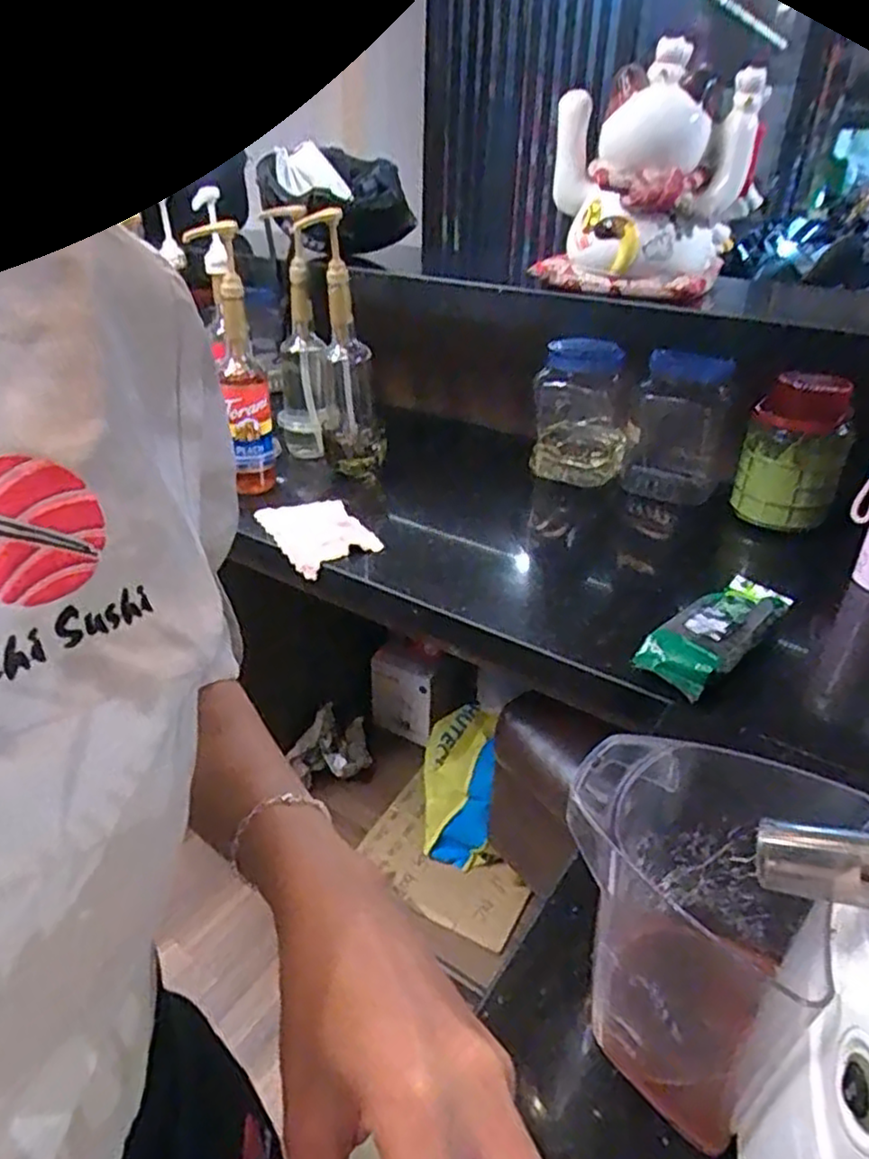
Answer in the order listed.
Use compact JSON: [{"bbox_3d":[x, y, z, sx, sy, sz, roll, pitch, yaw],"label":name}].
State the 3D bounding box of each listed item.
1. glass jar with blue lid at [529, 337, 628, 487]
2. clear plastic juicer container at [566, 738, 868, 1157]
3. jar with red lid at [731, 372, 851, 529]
[{"bbox_3d":[0.240,-0.277,1.136,0.149,0.224,0.170,8,31,13],"label":"glass jar with blue lid"},{"bbox_3d":[0.140,0.180,0.393,0.135,0.166,0.131,21,36,31],"label":"clear plastic juicer container"},{"bbox_3d":[0.486,-0.168,0.962,0.122,0.209,0.113,14,32,21],"label":"jar with red lid"}]

